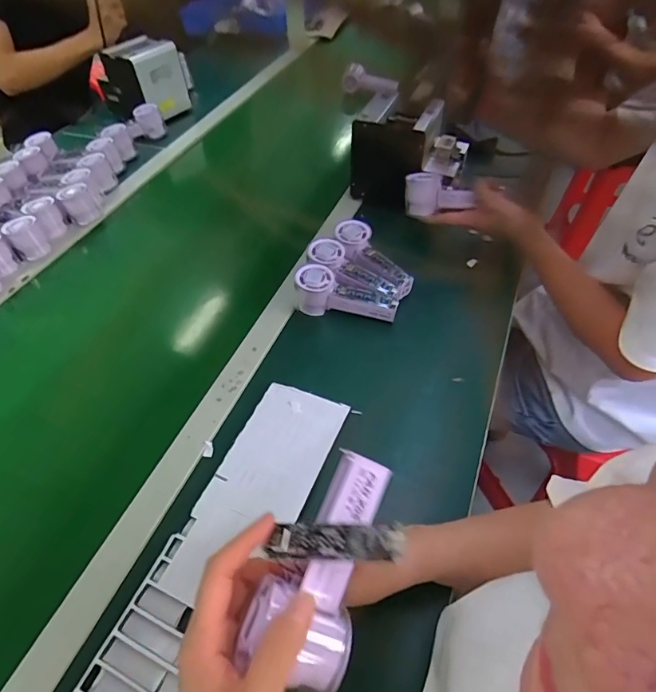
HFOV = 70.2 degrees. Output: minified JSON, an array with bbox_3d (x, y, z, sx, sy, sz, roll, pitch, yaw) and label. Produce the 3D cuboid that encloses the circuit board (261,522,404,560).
[{"bbox_3d":[0.004,0.120,0.288,0.081,0.010,0.022,-8,48,17],"label":"circuit board"}]

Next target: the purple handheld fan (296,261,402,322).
[{"bbox_3d":[0.024,-0.066,0.671,0.149,0.057,0.056,18,52,1],"label":"purple handheld fan"}]

